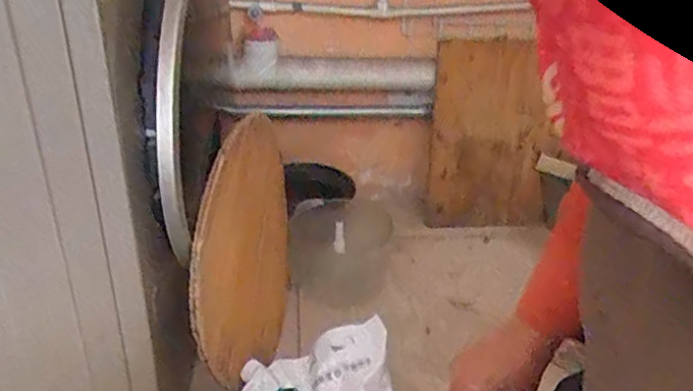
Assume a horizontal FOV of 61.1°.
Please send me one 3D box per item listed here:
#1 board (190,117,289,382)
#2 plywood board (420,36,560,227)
[{"bbox_3d":[-0.160,0.092,0.977,0.030,0.444,0.406,4,68,8],"label":"board"},{"bbox_3d":[0.342,-0.143,1.385,0.293,0.433,0.029,3,11,-4],"label":"plywood board"}]

